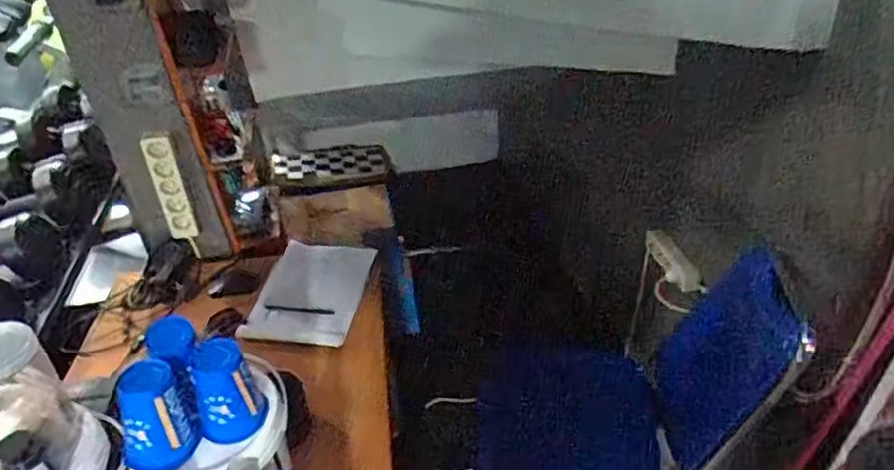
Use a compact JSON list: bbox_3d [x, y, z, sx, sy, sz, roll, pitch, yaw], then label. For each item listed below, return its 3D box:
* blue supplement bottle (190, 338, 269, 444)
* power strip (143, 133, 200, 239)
[{"bbox_3d":[-0.282,0.200,0.782,0.070,0.119,0.073,-7,36,-3],"label":"blue supplement bottle"},{"bbox_3d":[-0.662,-0.111,1.455,0.069,0.278,0.045,-21,39,-21],"label":"power strip"}]

